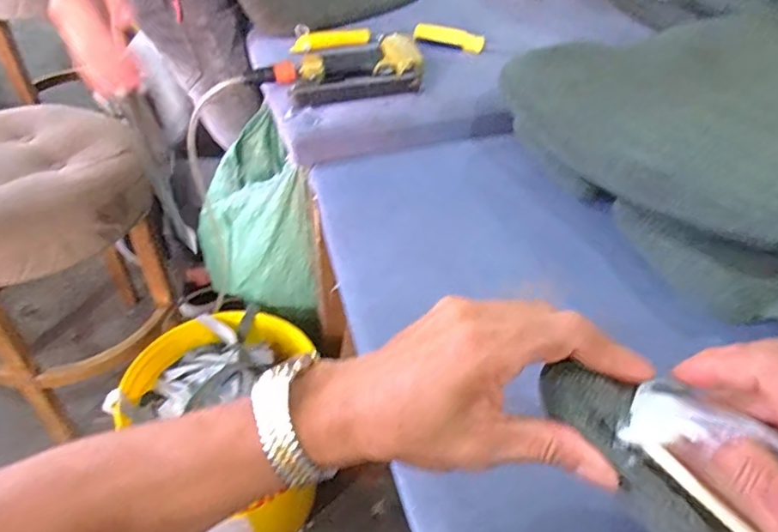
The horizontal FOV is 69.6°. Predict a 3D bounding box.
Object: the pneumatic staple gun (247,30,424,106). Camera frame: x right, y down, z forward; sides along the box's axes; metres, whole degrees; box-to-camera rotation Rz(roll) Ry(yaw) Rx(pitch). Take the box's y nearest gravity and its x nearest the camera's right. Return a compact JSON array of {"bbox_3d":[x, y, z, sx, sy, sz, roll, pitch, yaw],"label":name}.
[{"bbox_3d":[-0.074,-0.281,0.810,0.241,0.055,0.133,-8,44,-11],"label":"pneumatic staple gun"}]

